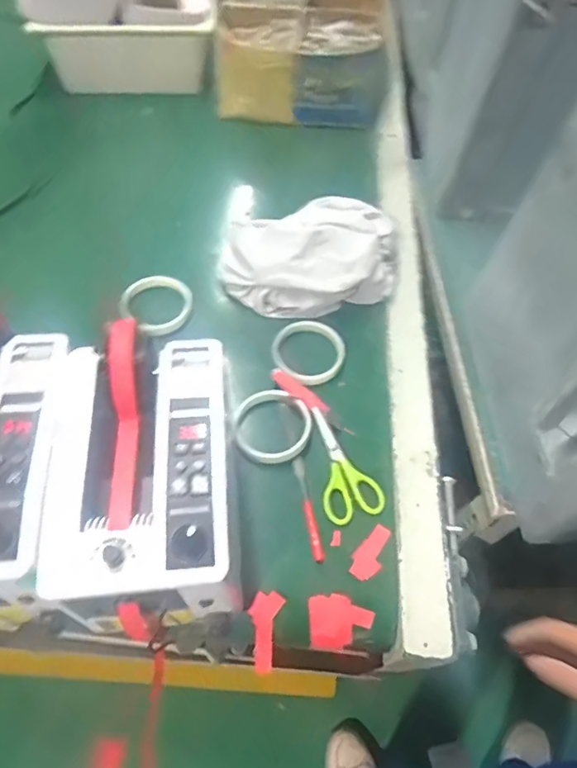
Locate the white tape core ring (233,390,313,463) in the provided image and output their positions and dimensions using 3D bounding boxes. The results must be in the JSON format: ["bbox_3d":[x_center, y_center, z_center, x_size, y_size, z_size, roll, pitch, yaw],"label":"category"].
[{"bbox_3d":[-0.017,0.044,0.577,0.083,0.016,0.082,2,59,-3],"label":"white tape core ring"}]

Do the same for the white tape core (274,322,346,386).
[{"bbox_3d":[0.026,-0.040,0.635,0.082,0.009,0.085,6,61,-11],"label":"white tape core"}]

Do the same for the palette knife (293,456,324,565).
[{"bbox_3d":[0.020,0.124,0.536,0.011,0.008,0.109,-7,60,-9],"label":"palette knife"}]

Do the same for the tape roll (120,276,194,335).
[{"bbox_3d":[-0.159,-0.101,0.657,0.077,0.023,0.082,2,59,-3],"label":"tape roll"}]

